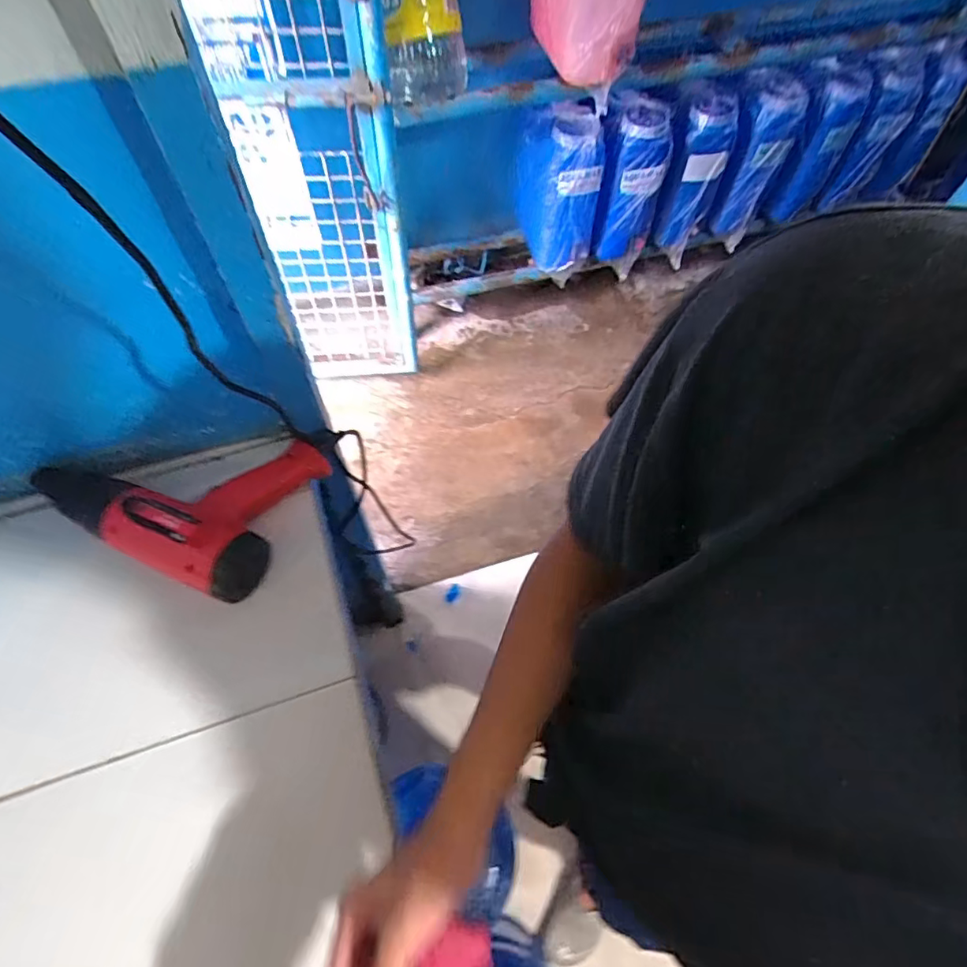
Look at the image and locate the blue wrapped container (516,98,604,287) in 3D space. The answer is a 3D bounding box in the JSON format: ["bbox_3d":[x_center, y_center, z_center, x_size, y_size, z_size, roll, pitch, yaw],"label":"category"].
[{"bbox_3d":[0.205,-0.803,1.615,0.241,0.474,0.145,7,62,2],"label":"blue wrapped container"}]

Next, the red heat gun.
[{"bbox_3d":[-0.300,-0.006,0.602,0.217,0.063,0.213,20,63,9],"label":"red heat gun"}]

